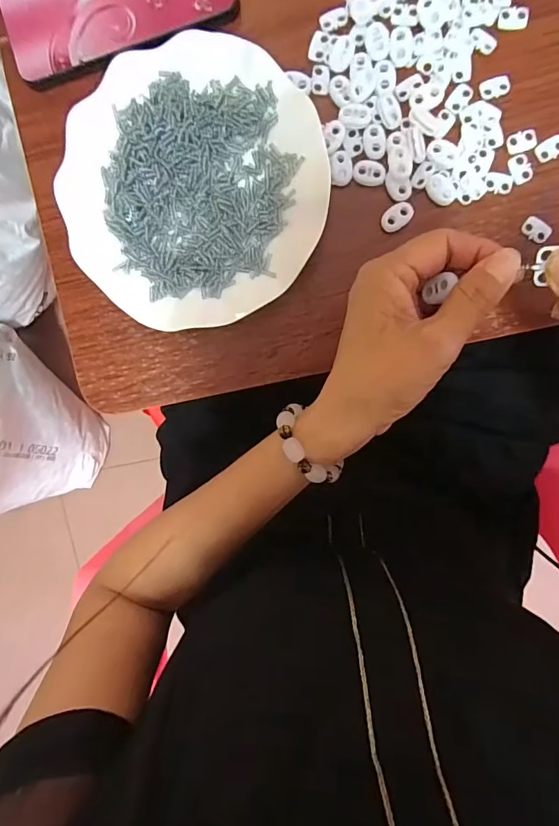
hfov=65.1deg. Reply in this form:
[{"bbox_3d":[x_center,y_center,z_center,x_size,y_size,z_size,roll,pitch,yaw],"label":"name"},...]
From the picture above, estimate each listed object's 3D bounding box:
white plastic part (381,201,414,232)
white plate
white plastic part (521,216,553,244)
[{"bbox_3d":[0.083,-0.138,0.309,0.024,0.005,0.016,-34,94,9],"label":"white plastic part"},{"bbox_3d":[-0.060,-0.156,0.307,0.177,0.027,0.181,1,98,5],"label":"white plate"},{"bbox_3d":[0.177,-0.126,0.302,0.019,0.005,0.013,39,100,-1],"label":"white plastic part"}]

